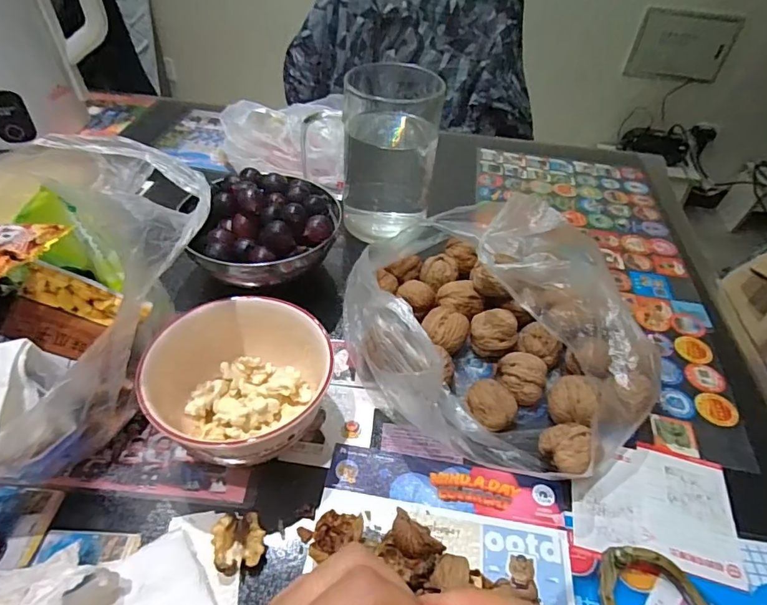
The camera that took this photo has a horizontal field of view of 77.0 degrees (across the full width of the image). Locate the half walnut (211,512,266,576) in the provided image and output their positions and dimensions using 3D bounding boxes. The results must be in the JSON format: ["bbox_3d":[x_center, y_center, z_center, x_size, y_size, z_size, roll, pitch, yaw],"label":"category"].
[{"bbox_3d":[-0.082,0.137,0.276,0.027,0.013,0.029,-10,46,-16],"label":"half walnut"}]

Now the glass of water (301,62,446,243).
[{"bbox_3d":[-0.005,-0.146,0.469,0.122,0.149,0.079,23,47,17],"label":"glass of water"}]

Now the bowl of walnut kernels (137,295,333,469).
[{"bbox_3d":[-0.095,0.054,0.325,0.114,0.063,0.112,-14,48,-20],"label":"bowl of walnut kernels"}]

